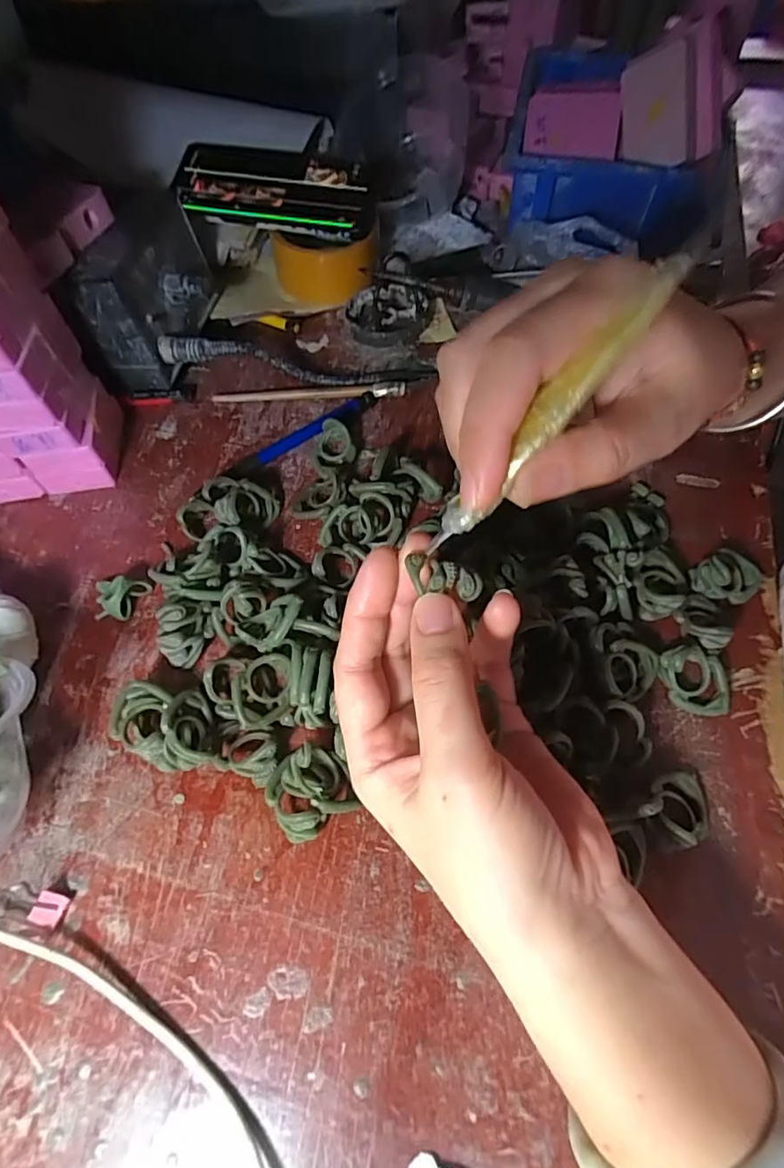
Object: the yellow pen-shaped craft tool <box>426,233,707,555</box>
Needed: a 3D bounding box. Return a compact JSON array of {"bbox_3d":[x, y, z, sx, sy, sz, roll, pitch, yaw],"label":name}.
[{"bbox_3d":[0.049,-0.052,0.170,0.113,0.007,0.014,-50,61,25],"label":"yellow pen-shaped craft tool"}]

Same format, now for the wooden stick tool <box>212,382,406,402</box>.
[{"bbox_3d":[-0.060,-0.140,0.397,0.139,0.006,0.012,-1,60,2],"label":"wooden stick tool"}]

